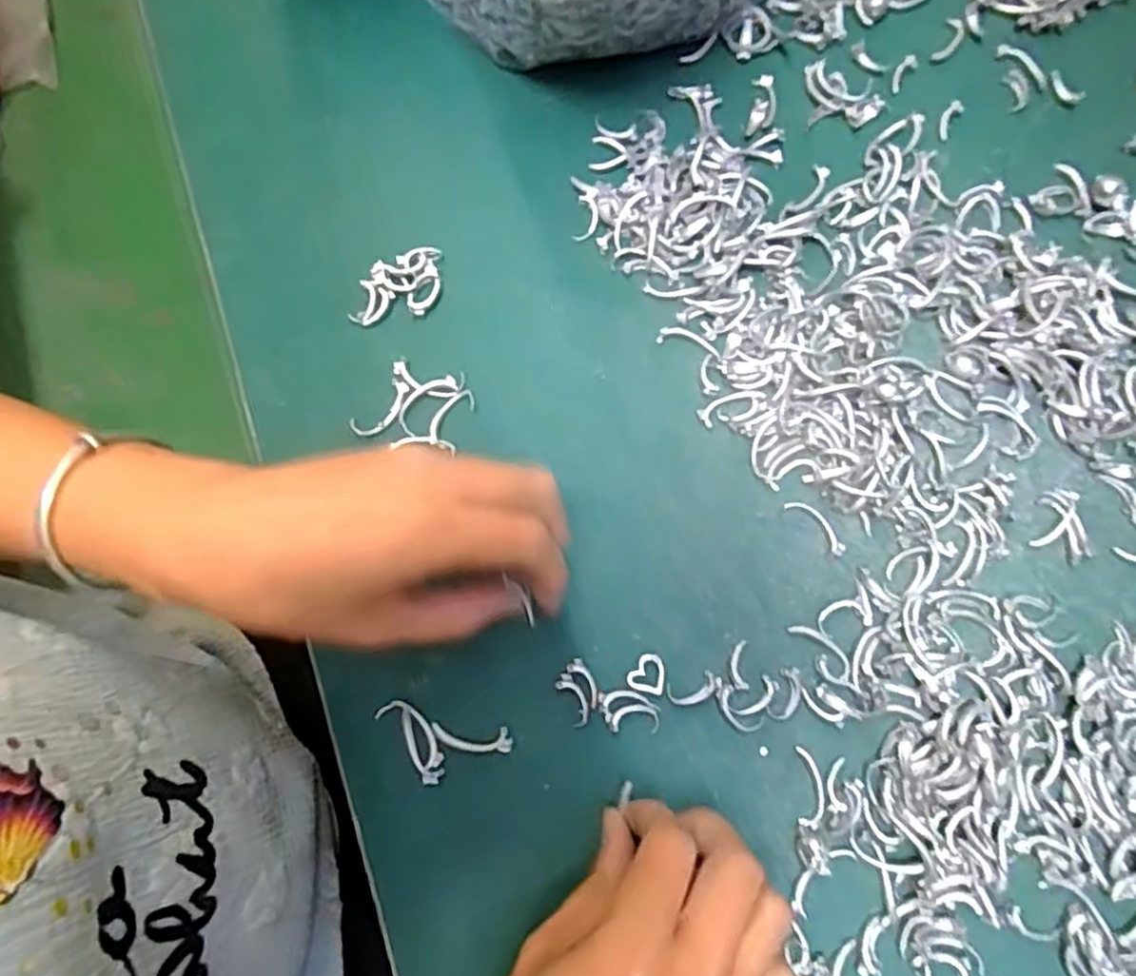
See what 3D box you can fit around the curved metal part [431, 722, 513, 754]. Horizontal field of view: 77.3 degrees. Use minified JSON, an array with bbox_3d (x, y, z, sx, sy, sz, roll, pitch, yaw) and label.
[{"bbox_3d":[-0.038,0.099,0.281,0.032,0.004,0.010,5,77,2],"label":"curved metal part"}]

